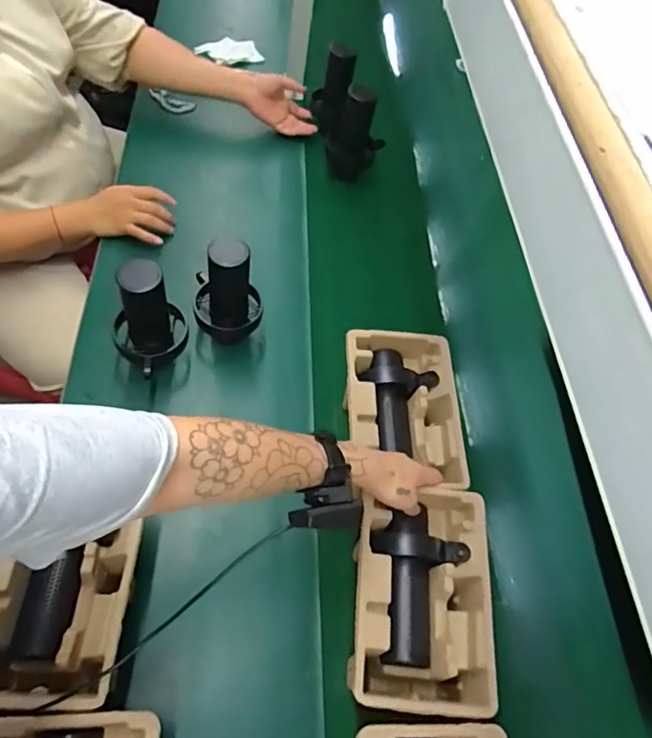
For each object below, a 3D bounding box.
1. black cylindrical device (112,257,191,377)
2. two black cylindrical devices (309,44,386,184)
[{"bbox_3d":[-0.243,-0.077,0.697,0.088,0.147,0.120,-23,61,-14],"label":"black cylindrical device"},{"bbox_3d":[0.043,-0.512,1.064,0.104,0.184,0.199,-10,59,-6],"label":"two black cylindrical devices"}]

